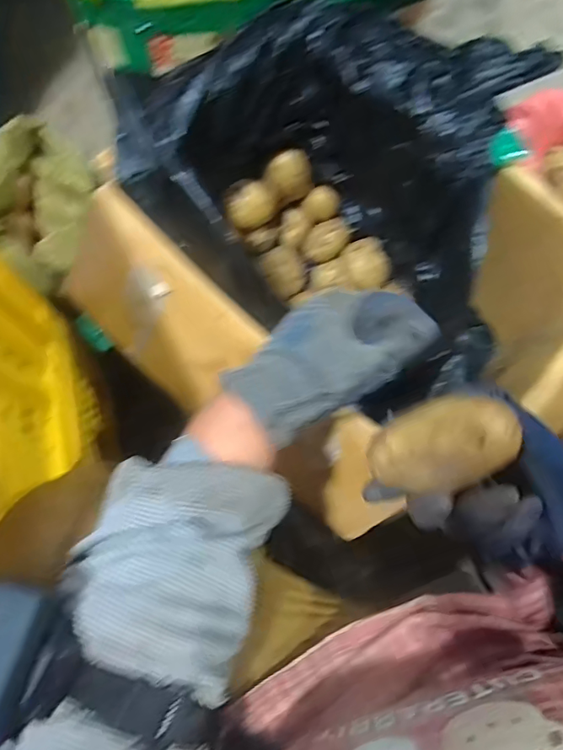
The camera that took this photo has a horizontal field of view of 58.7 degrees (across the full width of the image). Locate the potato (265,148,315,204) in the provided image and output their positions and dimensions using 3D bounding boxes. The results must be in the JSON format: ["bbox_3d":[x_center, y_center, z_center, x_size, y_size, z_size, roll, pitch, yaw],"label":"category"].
[{"bbox_3d":[0.012,-0.285,0.716,0.066,0.058,0.043,-24,76,-8],"label":"potato"}]

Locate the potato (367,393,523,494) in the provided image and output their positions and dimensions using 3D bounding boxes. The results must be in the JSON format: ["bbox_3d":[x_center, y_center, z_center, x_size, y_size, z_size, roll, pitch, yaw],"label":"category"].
[{"bbox_3d":[0.102,0.042,0.331,0.087,0.049,0.052,-22,89,16],"label":"potato"}]

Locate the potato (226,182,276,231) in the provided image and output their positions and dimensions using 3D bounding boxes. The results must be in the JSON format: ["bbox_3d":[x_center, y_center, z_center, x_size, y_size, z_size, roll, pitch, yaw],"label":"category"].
[{"bbox_3d":[-0.044,-0.244,0.719,0.068,0.043,0.063,0,74,-2],"label":"potato"}]

